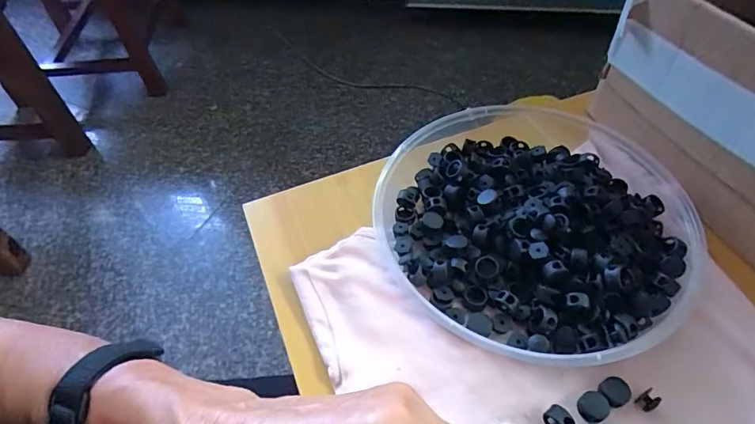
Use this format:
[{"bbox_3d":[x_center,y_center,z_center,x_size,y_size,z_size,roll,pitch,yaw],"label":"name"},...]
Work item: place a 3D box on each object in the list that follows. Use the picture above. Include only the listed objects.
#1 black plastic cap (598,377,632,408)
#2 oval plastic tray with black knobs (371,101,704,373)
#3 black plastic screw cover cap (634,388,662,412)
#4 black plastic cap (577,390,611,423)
[{"bbox_3d":[0.151,0.114,0.286,0.017,0.005,0.016,-3,52,3],"label":"black plastic cap"},{"bbox_3d":[0.126,0.001,0.354,0.239,0.036,0.228,-25,54,-13],"label":"oval plastic tray with black knobs"},{"bbox_3d":[0.169,0.118,0.282,0.012,0.008,0.010,-27,55,-15],"label":"black plastic screw cover cap"},{"bbox_3d":[0.135,0.121,0.282,0.019,0.004,0.017,-14,53,-5],"label":"black plastic cap"}]

